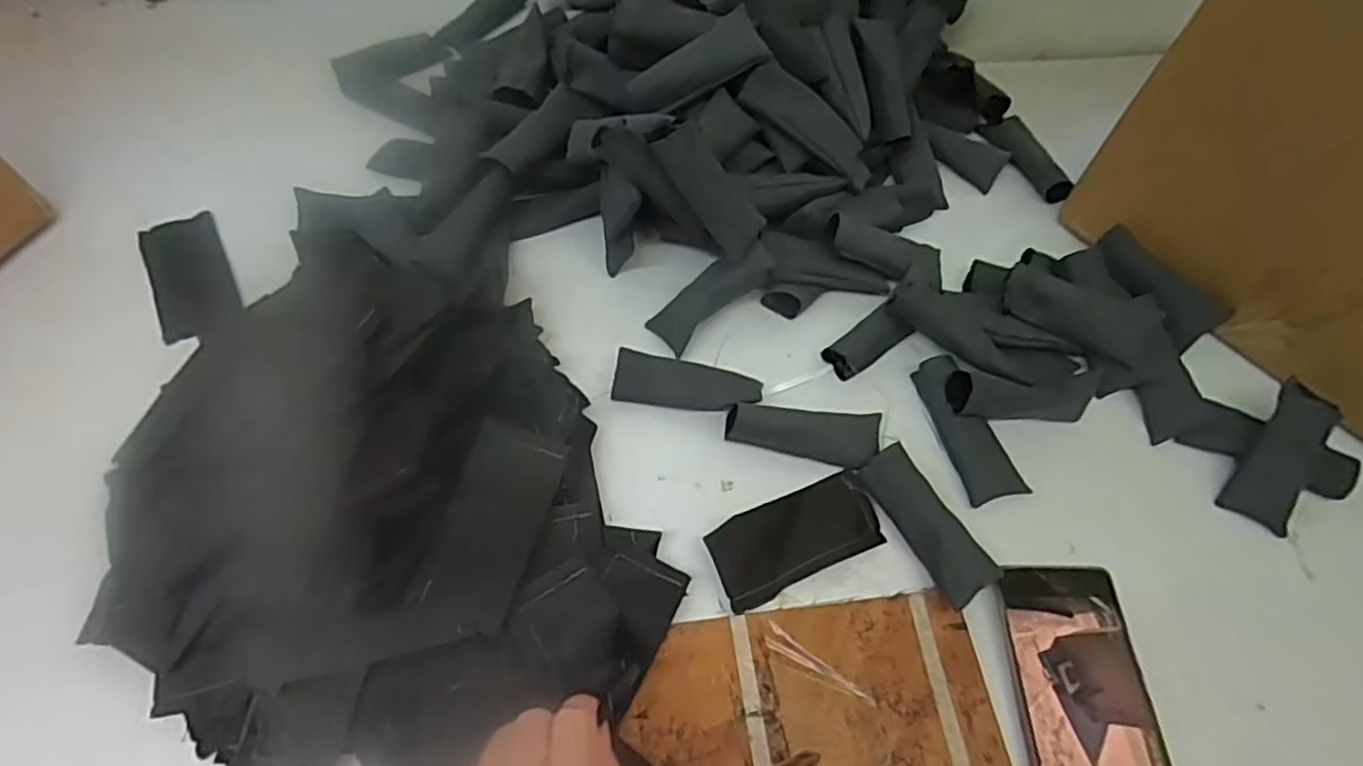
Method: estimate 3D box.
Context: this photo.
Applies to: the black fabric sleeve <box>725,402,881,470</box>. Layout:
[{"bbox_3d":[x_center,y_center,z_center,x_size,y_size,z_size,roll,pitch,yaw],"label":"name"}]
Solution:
[{"bbox_3d":[0.084,0.032,0.467,0.103,0.026,0.037,3,60,-1],"label":"black fabric sleeve"}]

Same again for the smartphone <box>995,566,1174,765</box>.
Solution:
[{"bbox_3d":[0.230,0.183,0.393,0.075,0.004,0.161,0,60,-3],"label":"smartphone"}]

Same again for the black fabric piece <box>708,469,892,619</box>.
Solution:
[{"bbox_3d":[0.072,0.096,0.441,0.112,0.017,0.053,-22,63,-14],"label":"black fabric piece"}]

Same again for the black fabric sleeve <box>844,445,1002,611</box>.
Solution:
[{"bbox_3d":[0.153,0.087,0.441,0.039,0.014,0.101,-27,64,-17],"label":"black fabric sleeve"}]

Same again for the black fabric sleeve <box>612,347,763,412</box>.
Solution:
[{"bbox_3d":[0.004,0.000,0.493,0.101,0.009,0.037,7,77,-4],"label":"black fabric sleeve"}]

